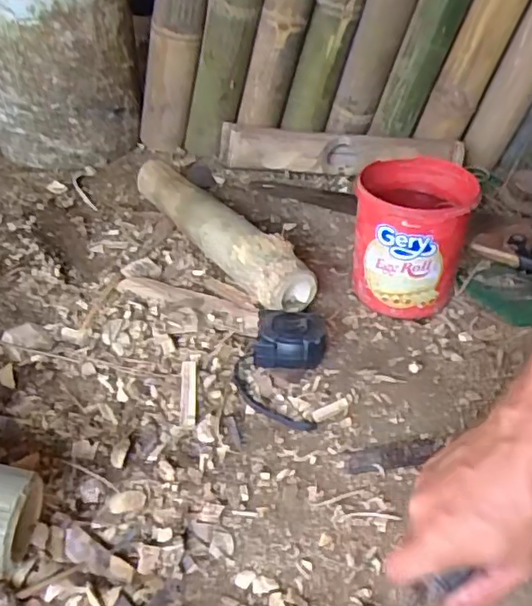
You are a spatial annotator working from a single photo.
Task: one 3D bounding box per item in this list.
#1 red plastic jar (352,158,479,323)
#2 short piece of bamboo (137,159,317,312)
[{"bbox_3d":[0.178,-0.084,0.761,0.136,0.157,0.138,11,41,10],"label":"red plastic jar"},{"bbox_3d":[-0.072,-0.101,0.828,0.067,0.072,0.353,-26,48,-29],"label":"short piece of bamboo"}]

